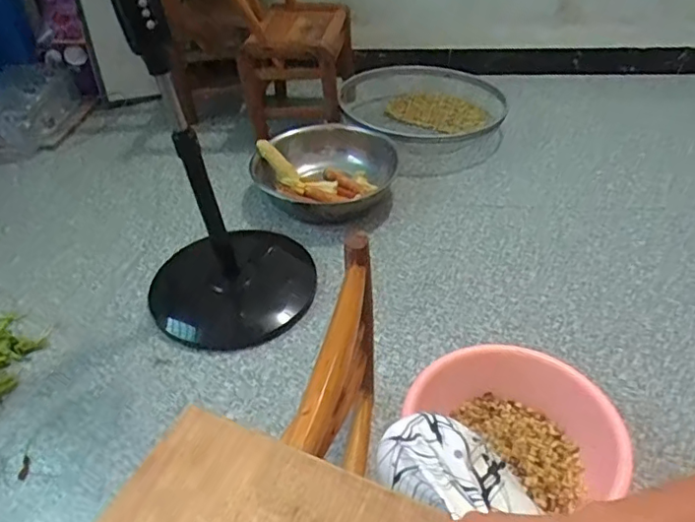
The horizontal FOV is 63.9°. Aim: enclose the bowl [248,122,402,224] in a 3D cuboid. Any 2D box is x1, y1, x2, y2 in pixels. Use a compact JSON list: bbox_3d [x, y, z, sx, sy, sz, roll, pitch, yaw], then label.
[{"bbox_3d":[-0.068,-0.219,1.406,0.338,0.155,0.303,10,43,15],"label":"bowl"}]

